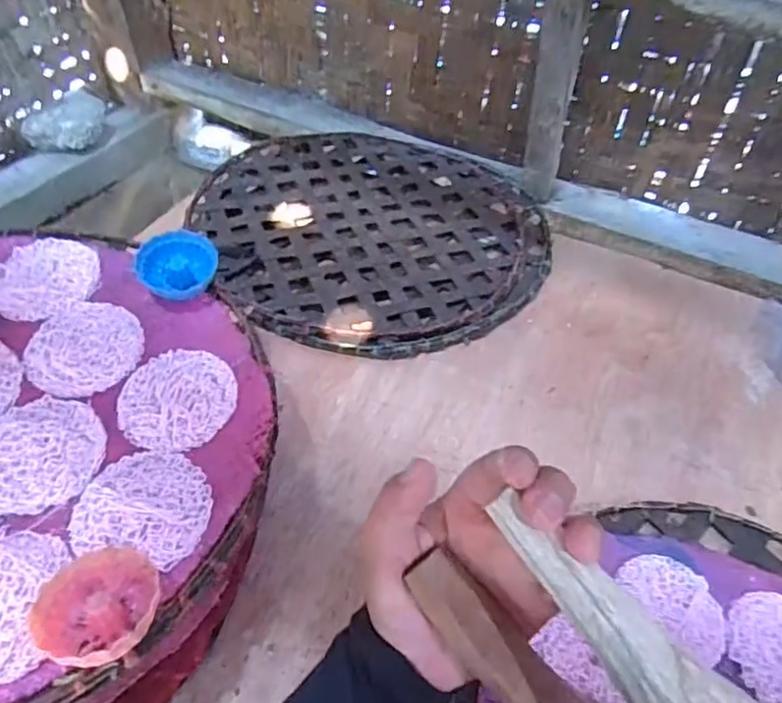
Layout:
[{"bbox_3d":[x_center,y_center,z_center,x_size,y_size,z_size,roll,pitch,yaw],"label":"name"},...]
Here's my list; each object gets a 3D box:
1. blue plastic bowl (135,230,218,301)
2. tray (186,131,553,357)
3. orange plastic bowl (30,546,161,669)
[{"bbox_3d":[-0.172,-0.068,0.481,0.058,0.029,0.052,-22,53,-21],"label":"blue plastic bowl"},{"bbox_3d":[-0.021,-0.154,0.699,0.372,0.015,0.380,-18,54,-19],"label":"tray"},{"bbox_3d":[-0.152,0.133,0.314,0.060,0.026,0.059,2,48,-2],"label":"orange plastic bowl"}]

